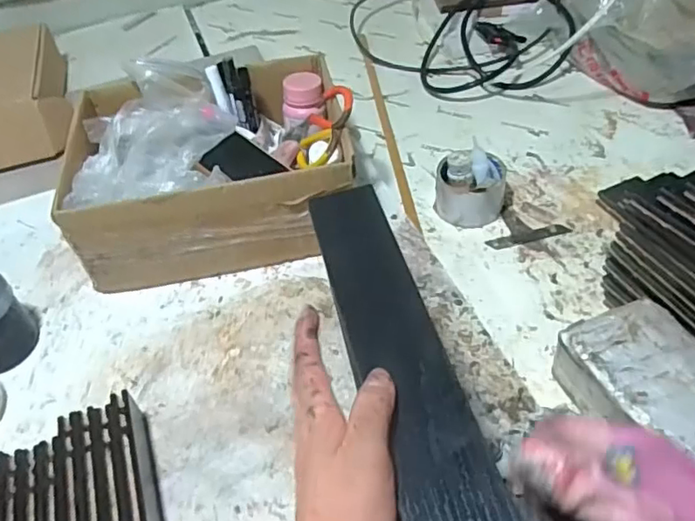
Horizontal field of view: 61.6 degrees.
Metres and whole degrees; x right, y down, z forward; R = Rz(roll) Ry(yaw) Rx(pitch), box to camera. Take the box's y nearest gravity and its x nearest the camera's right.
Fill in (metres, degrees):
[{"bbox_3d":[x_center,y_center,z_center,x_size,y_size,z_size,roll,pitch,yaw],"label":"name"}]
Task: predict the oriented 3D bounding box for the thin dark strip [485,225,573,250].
[{"bbox_3d":[0.215,-0.029,0.692,0.098,0.004,0.018,-14,47,-6],"label":"thin dark strip"}]

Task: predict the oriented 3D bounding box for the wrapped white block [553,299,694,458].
[{"bbox_3d":[0.271,0.126,0.476,0.105,0.050,0.202,-19,47,-10],"label":"wrapped white block"}]

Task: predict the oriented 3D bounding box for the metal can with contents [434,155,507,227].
[{"bbox_3d":[0.149,-0.084,0.710,0.083,0.057,0.073,6,48,14],"label":"metal can with contents"}]

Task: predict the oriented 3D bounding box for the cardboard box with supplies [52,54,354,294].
[{"bbox_3d":[-0.159,-0.120,0.709,0.313,0.148,0.275,-9,46,0],"label":"cardboard box with supplies"}]

